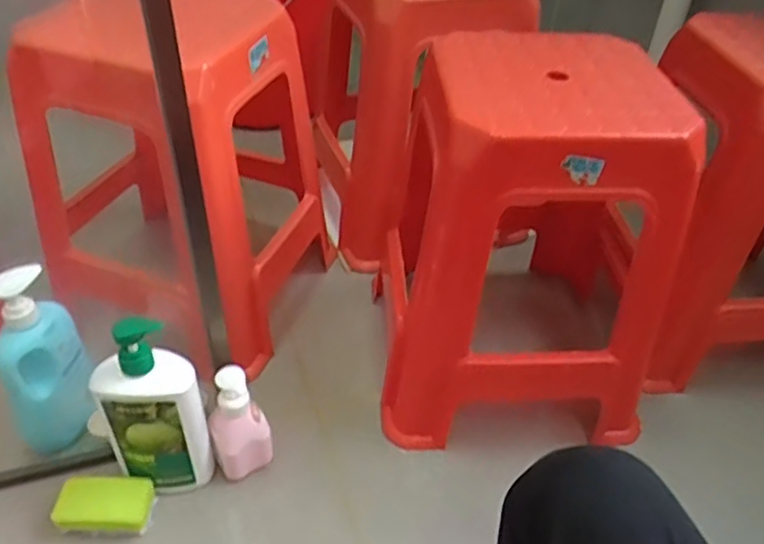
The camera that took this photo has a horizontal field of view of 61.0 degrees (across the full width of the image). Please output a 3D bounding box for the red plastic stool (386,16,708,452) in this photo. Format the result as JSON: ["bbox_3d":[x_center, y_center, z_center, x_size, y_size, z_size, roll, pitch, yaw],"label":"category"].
[{"bbox_3d":[0.185,-0.025,0.868,0.332,0.491,0.332,0,41,-5],"label":"red plastic stool"}]

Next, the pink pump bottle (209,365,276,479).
[{"bbox_3d":[-0.177,0.187,0.804,0.070,0.152,0.054,-17,45,-22],"label":"pink pump bottle"}]

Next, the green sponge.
[{"bbox_3d":[-0.327,0.276,0.769,0.109,0.027,0.061,4,41,1],"label":"green sponge"}]

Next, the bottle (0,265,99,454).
[{"bbox_3d":[-0.409,0.109,0.782,0.103,0.243,0.058,-25,49,-29],"label":"bottle"}]

